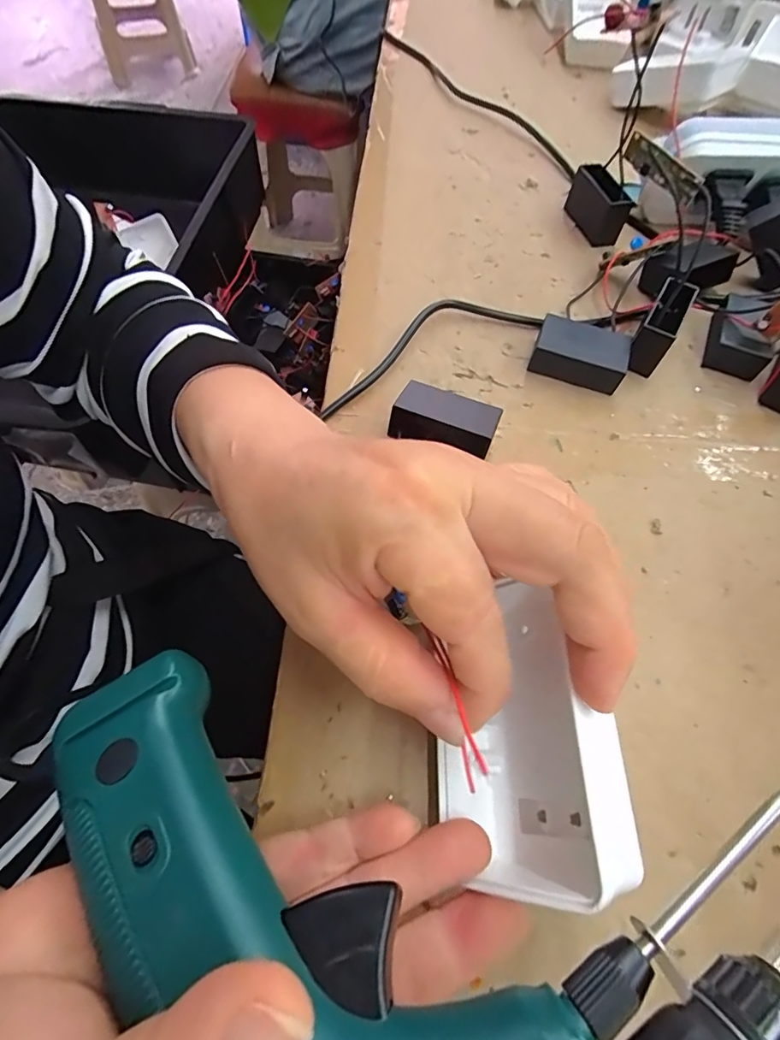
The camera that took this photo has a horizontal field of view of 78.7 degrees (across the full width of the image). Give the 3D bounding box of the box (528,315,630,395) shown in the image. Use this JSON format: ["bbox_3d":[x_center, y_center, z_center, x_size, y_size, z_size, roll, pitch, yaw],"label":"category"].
[{"bbox_3d":[0.104,-0.092,0.261,0.047,0.021,0.028,19,63,7],"label":"box"}]

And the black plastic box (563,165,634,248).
[{"bbox_3d":[0.139,-0.215,0.322,0.018,0.027,0.055,-10,63,-8],"label":"black plastic box"}]

